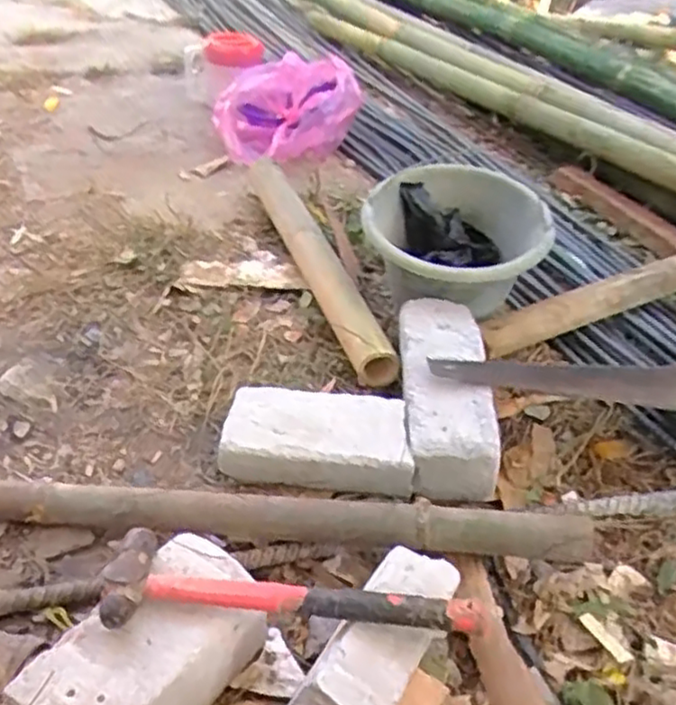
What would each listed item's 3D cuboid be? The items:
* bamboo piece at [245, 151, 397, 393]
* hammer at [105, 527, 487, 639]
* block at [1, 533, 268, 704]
[{"bbox_3d":[-0.044,-0.160,1.128,0.060,0.055,0.615,-9,38,-19],"label":"bamboo piece"},{"bbox_3d":[-0.039,0.192,0.613,0.311,0.027,0.089,3,36,-4],"label":"hammer"},{"bbox_3d":[-0.159,0.258,0.605,0.107,0.094,0.206,23,41,24],"label":"block"}]

